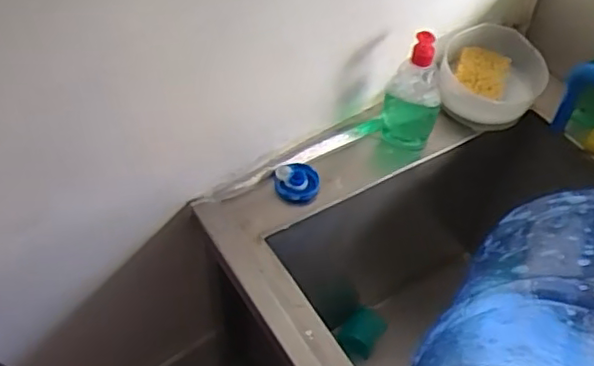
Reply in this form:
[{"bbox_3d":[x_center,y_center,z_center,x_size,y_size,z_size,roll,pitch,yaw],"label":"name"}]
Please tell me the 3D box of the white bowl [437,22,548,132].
[{"bbox_3d":[0.279,-0.155,0.884,0.143,0.078,0.144,1,50,-1],"label":"white bowl"}]

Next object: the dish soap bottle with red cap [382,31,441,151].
[{"bbox_3d":[0.154,-0.120,0.807,0.070,0.148,0.065,12,51,9],"label":"dish soap bottle with red cap"}]

